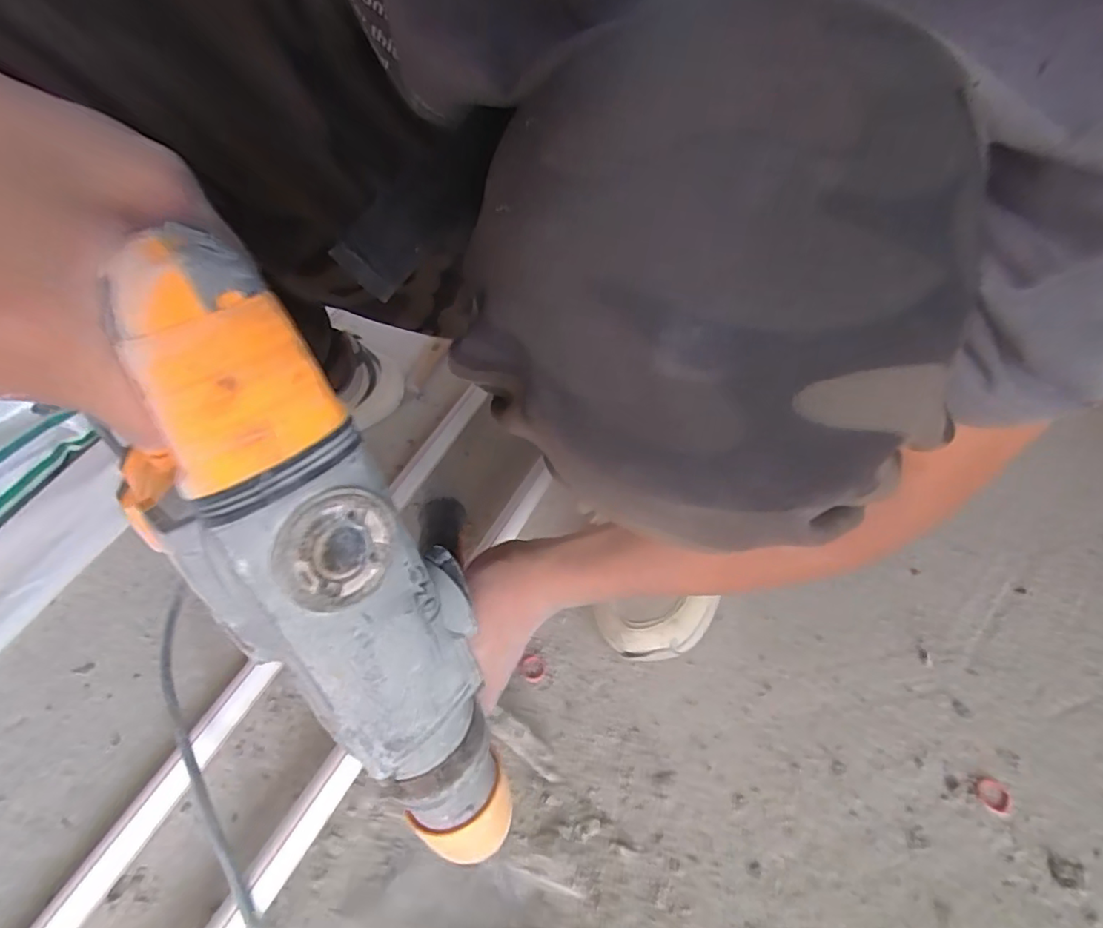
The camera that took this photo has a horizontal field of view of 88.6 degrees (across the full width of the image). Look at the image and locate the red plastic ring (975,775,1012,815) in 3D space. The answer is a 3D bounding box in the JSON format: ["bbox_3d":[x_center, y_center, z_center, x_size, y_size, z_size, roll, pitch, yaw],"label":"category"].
[{"bbox_3d":[0.306,0.229,0.393,0.021,0.006,0.022,-2,48,2],"label":"red plastic ring"}]

